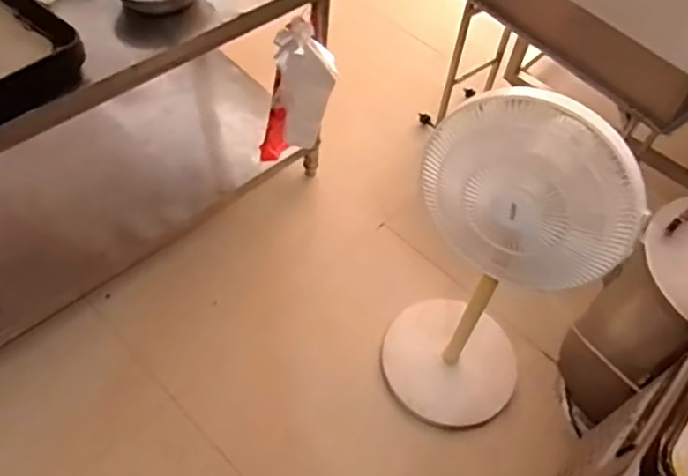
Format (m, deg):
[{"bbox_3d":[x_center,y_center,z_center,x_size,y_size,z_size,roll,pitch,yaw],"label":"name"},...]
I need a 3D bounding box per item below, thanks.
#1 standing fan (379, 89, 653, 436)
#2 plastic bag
[{"bbox_3d":[0.283,0.093,1.198,0.269,0.866,0.324,-32,63,-24],"label":"standing fan"},{"bbox_3d":[-0.113,-0.349,1.488,0.177,0.357,0.095,2,55,-4],"label":"plastic bag"}]

